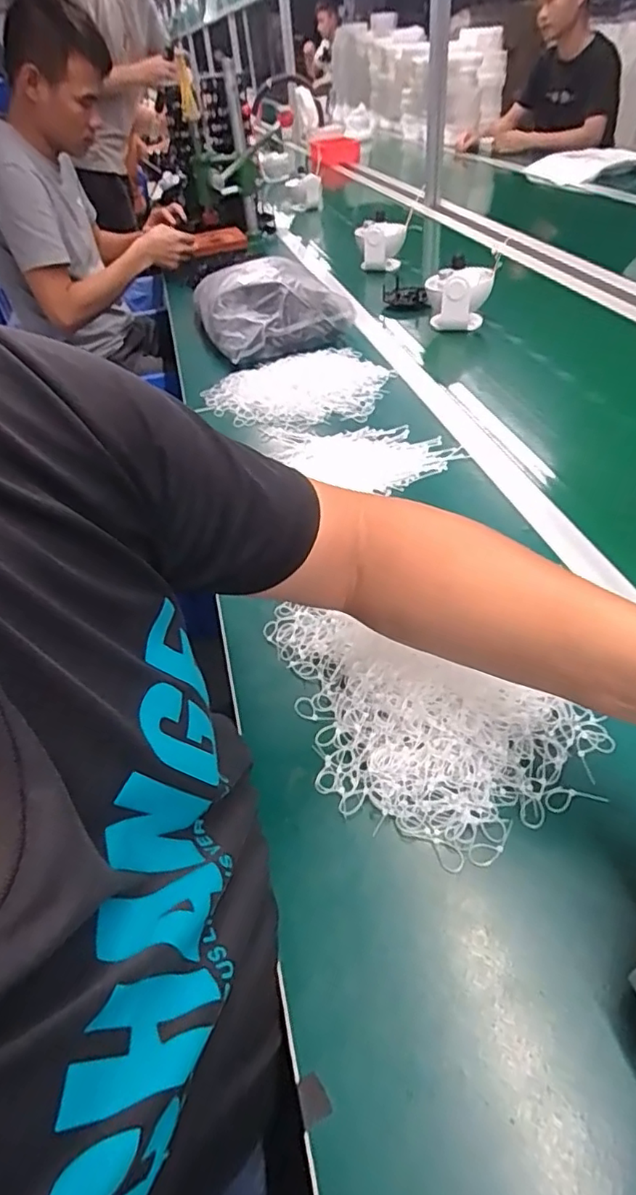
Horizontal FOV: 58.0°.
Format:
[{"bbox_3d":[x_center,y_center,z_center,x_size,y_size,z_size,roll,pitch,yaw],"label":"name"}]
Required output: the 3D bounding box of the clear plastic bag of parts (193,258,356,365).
[{"bbox_3d":[-0.106,-0.563,1.095,0.238,0.098,0.305,-21,46,-14],"label":"clear plastic bag of parts"}]

